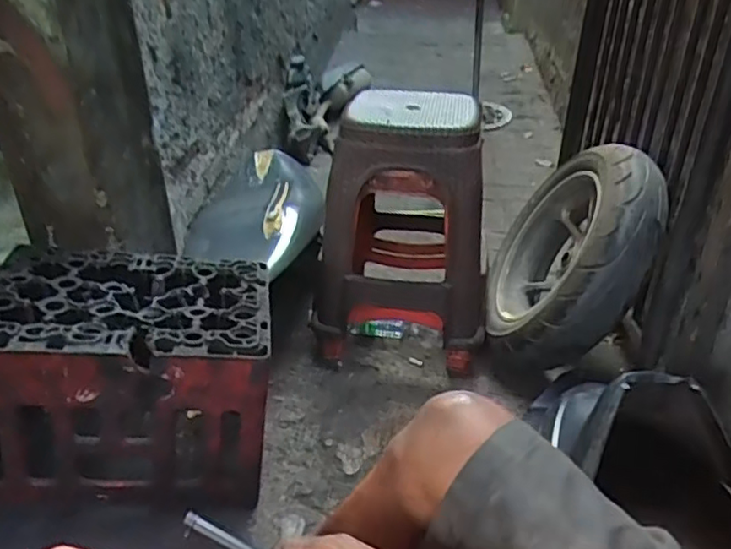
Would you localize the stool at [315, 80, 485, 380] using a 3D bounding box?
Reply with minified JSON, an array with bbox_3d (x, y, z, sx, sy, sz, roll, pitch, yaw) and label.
[{"bbox_3d":[0.092,-0.117,1.397,0.353,0.489,0.350,5,34,7],"label":"stool"}]

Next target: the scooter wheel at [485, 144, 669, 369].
[{"bbox_3d":[0.433,-0.034,1.334,0.164,0.500,0.458,28,35,-9],"label":"scooter wheel"}]

